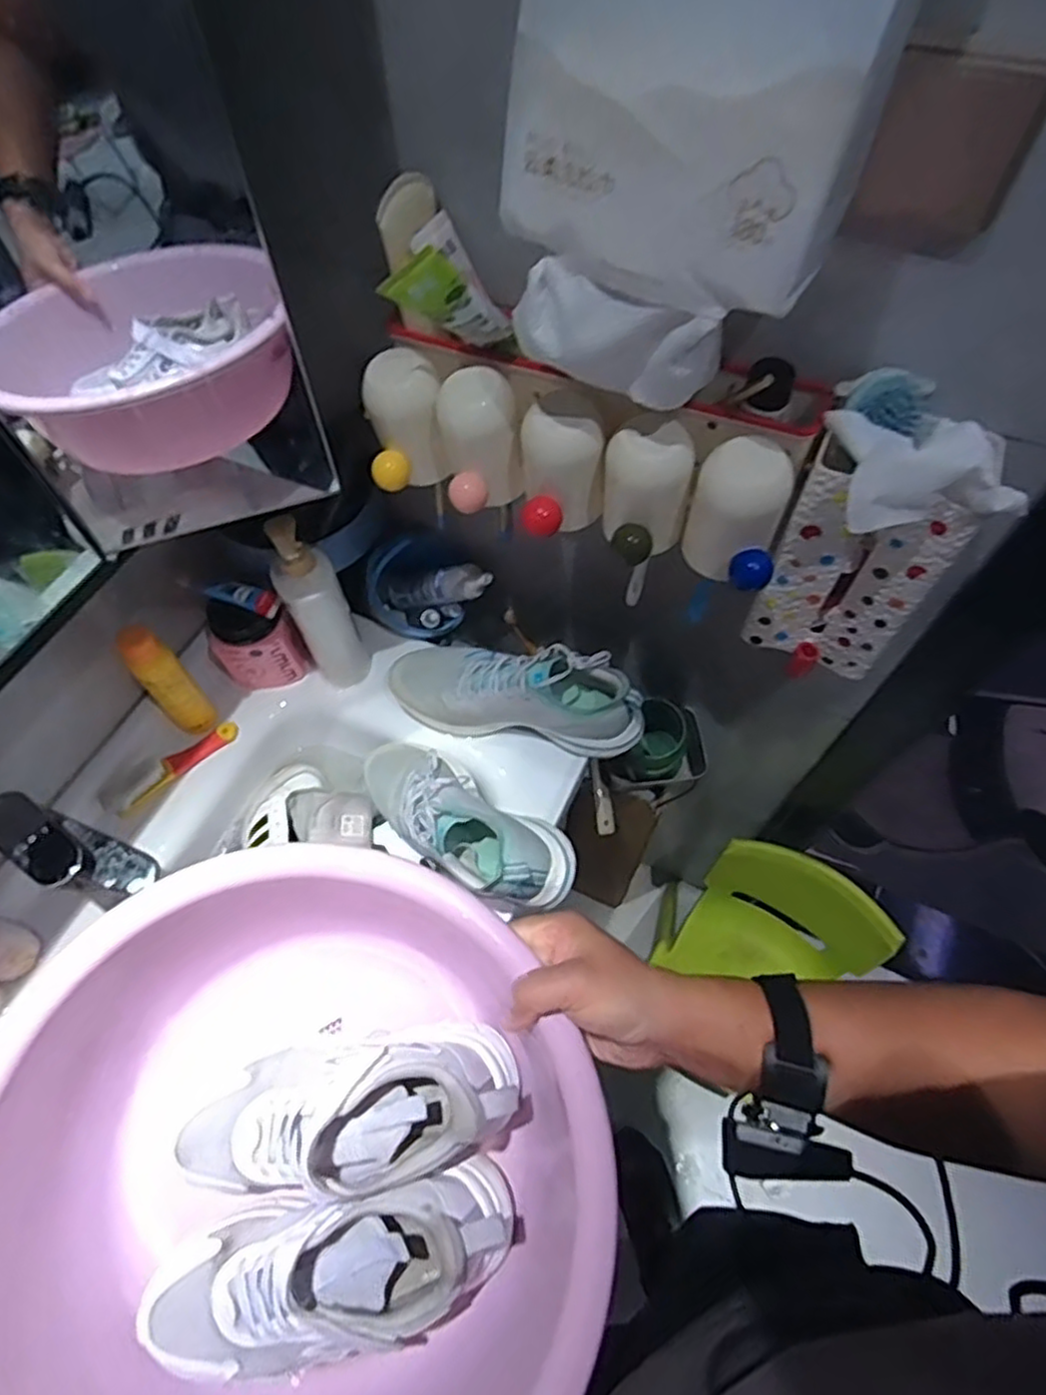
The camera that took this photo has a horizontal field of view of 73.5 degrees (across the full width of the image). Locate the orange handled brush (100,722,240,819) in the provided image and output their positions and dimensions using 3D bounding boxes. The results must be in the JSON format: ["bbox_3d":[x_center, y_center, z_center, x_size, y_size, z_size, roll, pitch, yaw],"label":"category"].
[{"bbox_3d":[-0.405,0.075,0.806,0.156,0.024,0.038,-37,66,-18],"label":"orange handled brush"}]

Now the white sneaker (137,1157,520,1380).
[{"bbox_3d":[-0.126,0.372,0.448,0.238,0.081,0.082,-10,61,-5],"label":"white sneaker"}]

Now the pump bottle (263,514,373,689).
[{"bbox_3d":[-0.228,-0.101,0.780,0.066,0.242,0.061,-31,64,-16],"label":"pump bottle"}]

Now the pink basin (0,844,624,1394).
[{"bbox_3d":[-0.141,0.317,0.460,0.374,0.163,0.355,-35,66,-18],"label":"pink basin"}]

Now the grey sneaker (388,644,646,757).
[{"bbox_3d":[-0.011,-0.006,0.794,0.292,0.108,0.092,14,61,8],"label":"grey sneaker"}]

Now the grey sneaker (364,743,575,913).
[{"bbox_3d":[-0.076,0.120,0.735,0.286,0.094,0.102,23,61,39],"label":"grey sneaker"}]

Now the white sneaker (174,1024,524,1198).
[{"bbox_3d":[-0.123,0.282,0.484,0.233,0.083,0.097,-5,60,-2],"label":"white sneaker"}]

